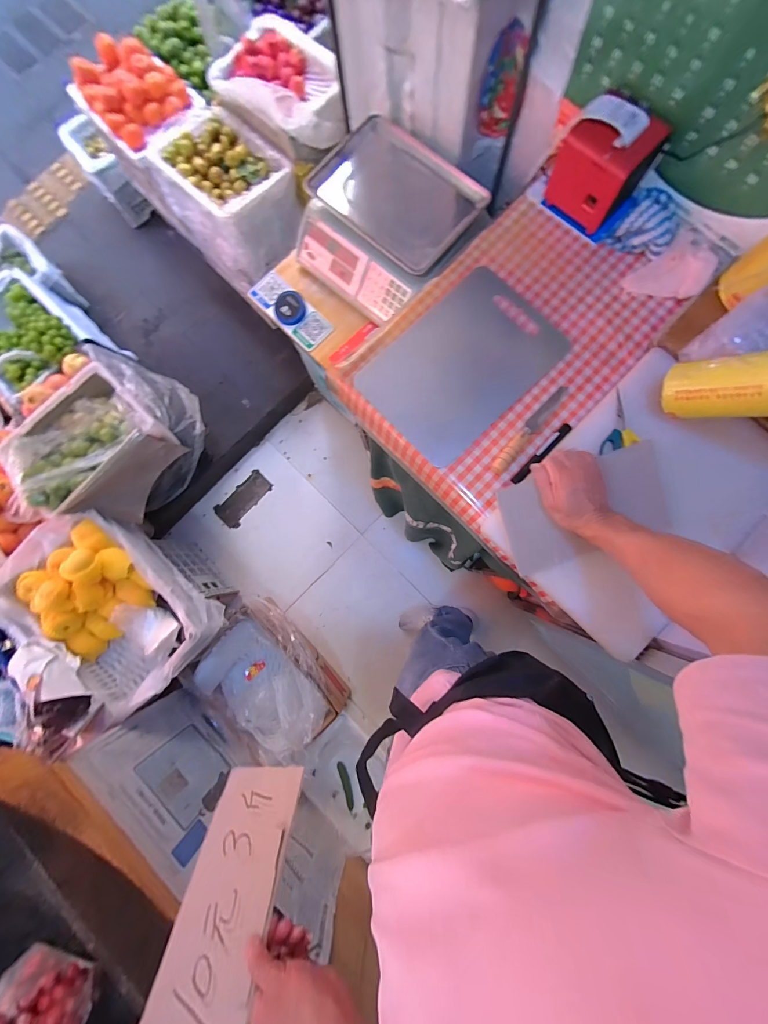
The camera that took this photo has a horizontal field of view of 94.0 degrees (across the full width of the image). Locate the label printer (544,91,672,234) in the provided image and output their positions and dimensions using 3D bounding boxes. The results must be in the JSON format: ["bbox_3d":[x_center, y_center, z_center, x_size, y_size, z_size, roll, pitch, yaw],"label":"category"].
[{"bbox_3d":[0.384,-0.609,0.619,0.127,0.124,0.126,-44,82,-2],"label":"label printer"}]

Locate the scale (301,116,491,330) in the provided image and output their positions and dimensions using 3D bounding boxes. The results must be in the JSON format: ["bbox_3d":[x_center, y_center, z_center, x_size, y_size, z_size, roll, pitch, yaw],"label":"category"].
[{"bbox_3d":[0.007,-0.648,0.807,0.363,0.115,0.336,41,87,7],"label":"scale"}]

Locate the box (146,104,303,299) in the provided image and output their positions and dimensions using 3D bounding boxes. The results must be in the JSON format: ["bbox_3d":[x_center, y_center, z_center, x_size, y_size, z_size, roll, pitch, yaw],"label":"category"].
[{"bbox_3d":[-0.508,-1.041,1.213,0.430,0.294,0.333,43,87,8],"label":"box"}]

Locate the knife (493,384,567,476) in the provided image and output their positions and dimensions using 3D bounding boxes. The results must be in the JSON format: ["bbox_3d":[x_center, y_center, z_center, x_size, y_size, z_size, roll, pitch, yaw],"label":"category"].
[{"bbox_3d":[0.256,-0.148,0.623,0.020,0.026,0.200,40,87,7],"label":"knife"}]

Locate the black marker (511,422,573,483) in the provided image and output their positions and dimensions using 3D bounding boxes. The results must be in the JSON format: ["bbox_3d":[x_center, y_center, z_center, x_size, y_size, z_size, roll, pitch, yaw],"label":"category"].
[{"bbox_3d":[0.270,-0.101,0.614,0.138,0.014,0.018,-45,82,-3],"label":"black marker"}]

